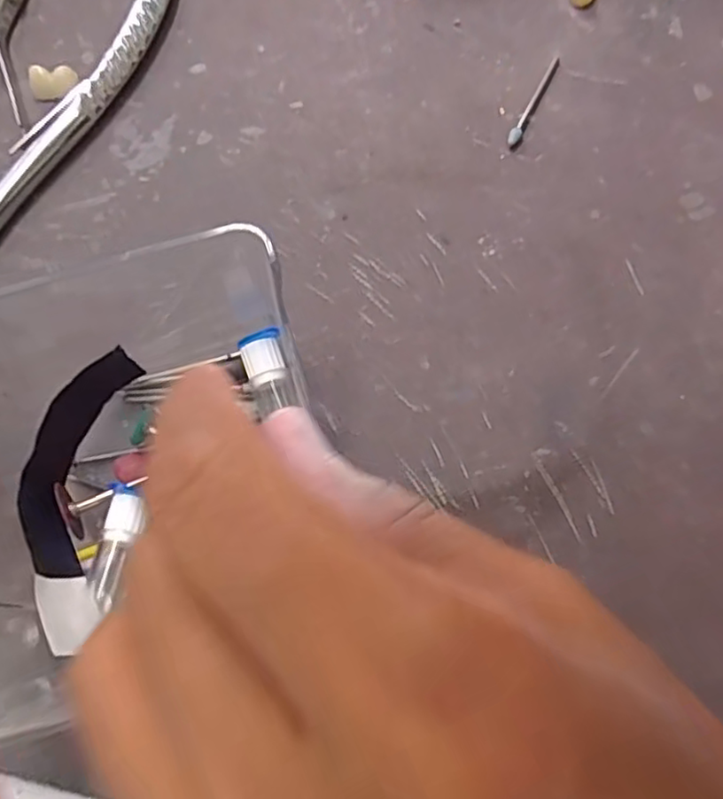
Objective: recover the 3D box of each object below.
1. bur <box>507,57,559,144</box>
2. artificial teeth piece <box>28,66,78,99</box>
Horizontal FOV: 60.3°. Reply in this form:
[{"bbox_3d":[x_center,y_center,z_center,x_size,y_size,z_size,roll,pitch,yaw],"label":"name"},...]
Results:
[{"bbox_3d":[0.063,-0.110,0.226,0.004,0.004,0.042,26,78,7],"label":"bur"},{"bbox_3d":[-0.113,-0.117,0.228,0.018,0.007,0.009,1,76,1],"label":"artificial teeth piece"}]

